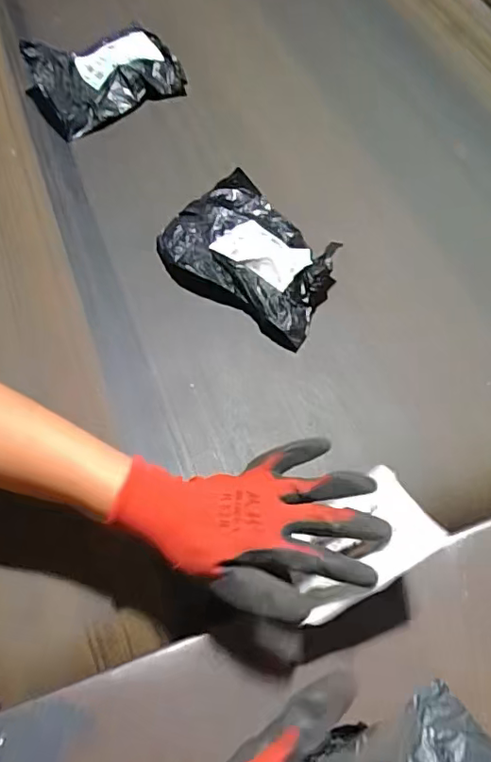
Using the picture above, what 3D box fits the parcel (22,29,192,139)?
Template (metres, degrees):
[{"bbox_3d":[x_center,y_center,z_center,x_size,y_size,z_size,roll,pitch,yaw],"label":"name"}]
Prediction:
[{"bbox_3d":[-0.196,-0.434,0.771,0.198,0.051,0.142,-32,68,-18],"label":"parcel"}]

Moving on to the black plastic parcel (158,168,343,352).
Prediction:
[{"bbox_3d":[0.015,-0.153,0.646,0.208,0.029,0.150,36,66,15],"label":"black plastic parcel"}]

